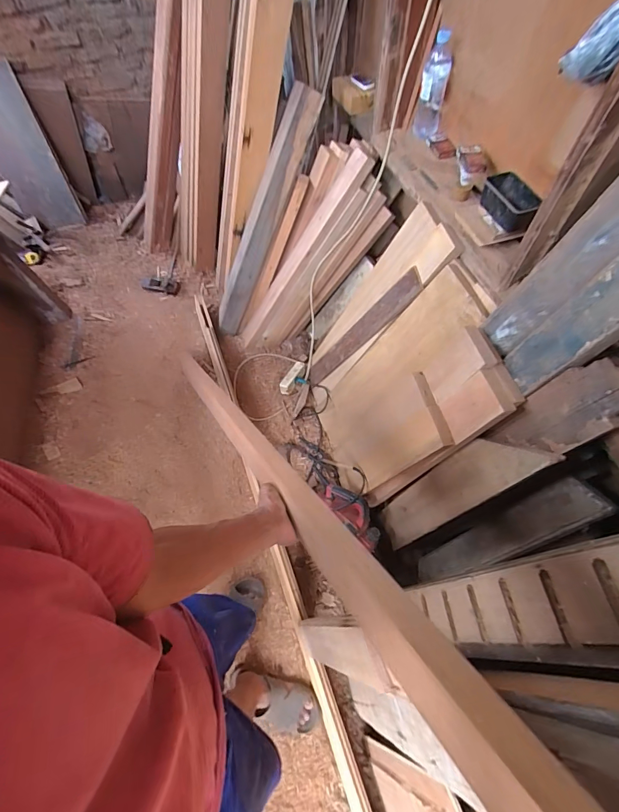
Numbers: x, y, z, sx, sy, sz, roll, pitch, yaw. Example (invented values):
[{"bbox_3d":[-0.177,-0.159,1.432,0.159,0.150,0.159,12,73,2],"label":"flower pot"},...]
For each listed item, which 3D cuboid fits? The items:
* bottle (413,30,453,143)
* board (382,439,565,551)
[{"bbox_3d":[0.328,-0.840,1.010,0.072,0.257,0.071,11,61,8],"label":"bottle"},{"bbox_3d":[0.367,0.245,1.040,0.019,0.688,0.140,-5,59,-20],"label":"board"}]

